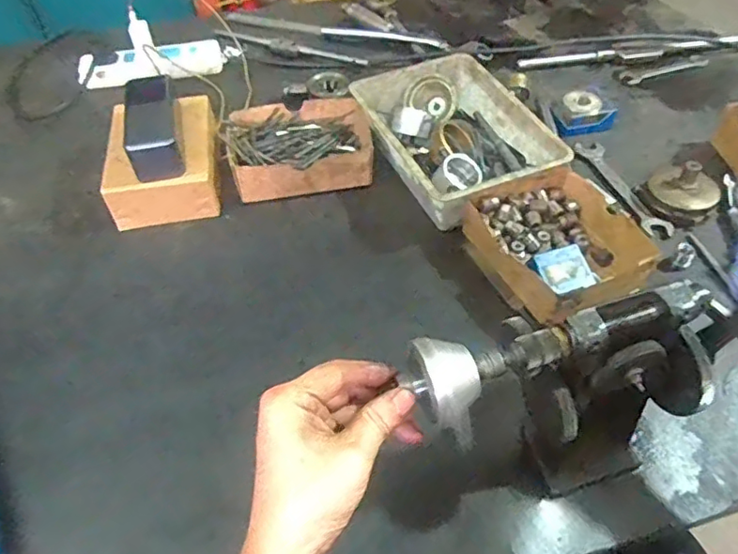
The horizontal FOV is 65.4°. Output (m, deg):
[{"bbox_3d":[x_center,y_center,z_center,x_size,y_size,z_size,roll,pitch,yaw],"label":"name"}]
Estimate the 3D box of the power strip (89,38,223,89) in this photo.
[{"bbox_3d":[-0.322,-0.317,0.859,0.206,0.038,0.063,-14,50,-11],"label":"power strip"}]

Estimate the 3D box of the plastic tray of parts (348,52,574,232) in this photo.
[{"bbox_3d":[0.101,-0.165,0.702,0.168,0.076,0.244,-19,51,-15],"label":"plastic tray of parts"}]

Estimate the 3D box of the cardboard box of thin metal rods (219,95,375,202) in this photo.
[{"bbox_3d":[-0.086,-0.161,0.718,0.177,0.052,0.146,-6,49,-3],"label":"cardboard box of thin metal rods"}]

